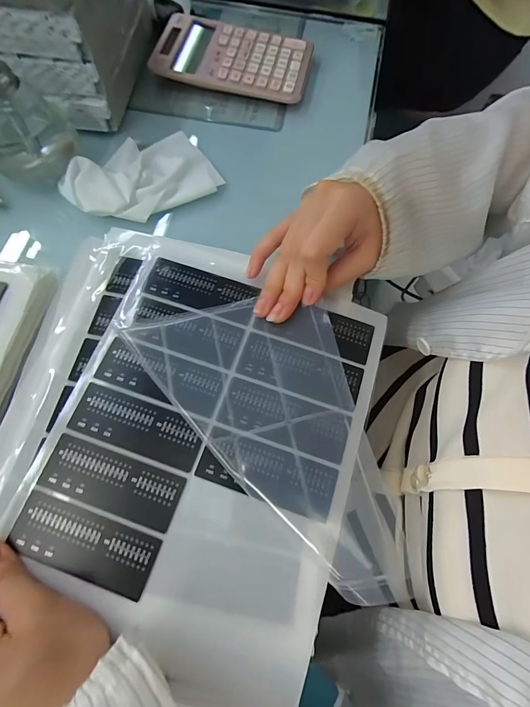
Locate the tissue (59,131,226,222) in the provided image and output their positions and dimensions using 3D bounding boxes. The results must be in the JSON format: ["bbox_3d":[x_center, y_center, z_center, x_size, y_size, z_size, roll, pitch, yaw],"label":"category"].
[{"bbox_3d":[-0.123,-0.177,0.331,0.139,0.020,0.089,-27,71,-12],"label":"tissue"}]

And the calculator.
[{"bbox_3d":[-0.042,-0.355,0.397,0.190,0.015,0.102,13,68,4],"label":"calculator"}]

